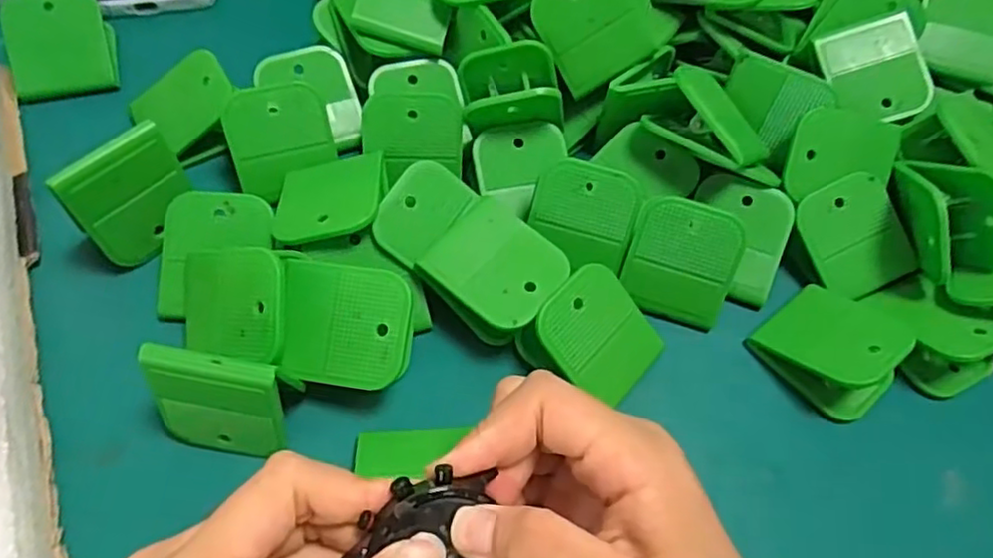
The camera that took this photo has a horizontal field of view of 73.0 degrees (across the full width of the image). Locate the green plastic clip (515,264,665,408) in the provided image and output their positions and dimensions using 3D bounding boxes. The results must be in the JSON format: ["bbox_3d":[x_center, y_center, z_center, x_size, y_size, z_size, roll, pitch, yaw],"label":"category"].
[{"bbox_3d":[0.039,0.026,0.295,0.049,0.025,0.054,-44,103,-25],"label":"green plastic clip"}]

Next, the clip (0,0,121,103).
[{"bbox_3d":[-0.230,-0.123,0.352,0.047,0.031,0.051,-14,59,-13],"label":"clip"}]

